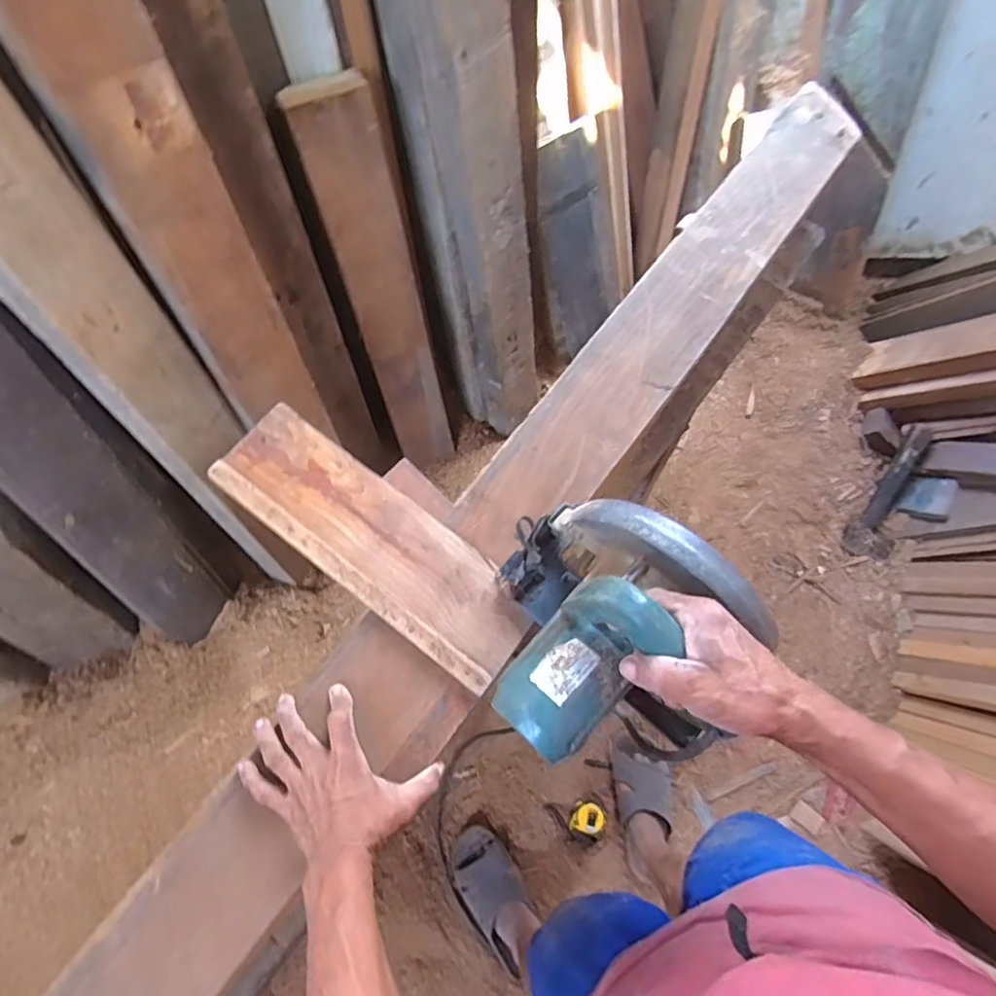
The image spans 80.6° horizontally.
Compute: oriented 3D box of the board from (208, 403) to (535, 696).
[{"bbox_3d":[-0.140,0.042,0.651,0.391,0.030,0.118,37,77,8],"label":"board"}]

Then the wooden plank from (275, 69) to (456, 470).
[{"bbox_3d":[-0.189,-0.310,1.038,0.114,0.729,0.038,-18,54,-6],"label":"wooden plank"}]

